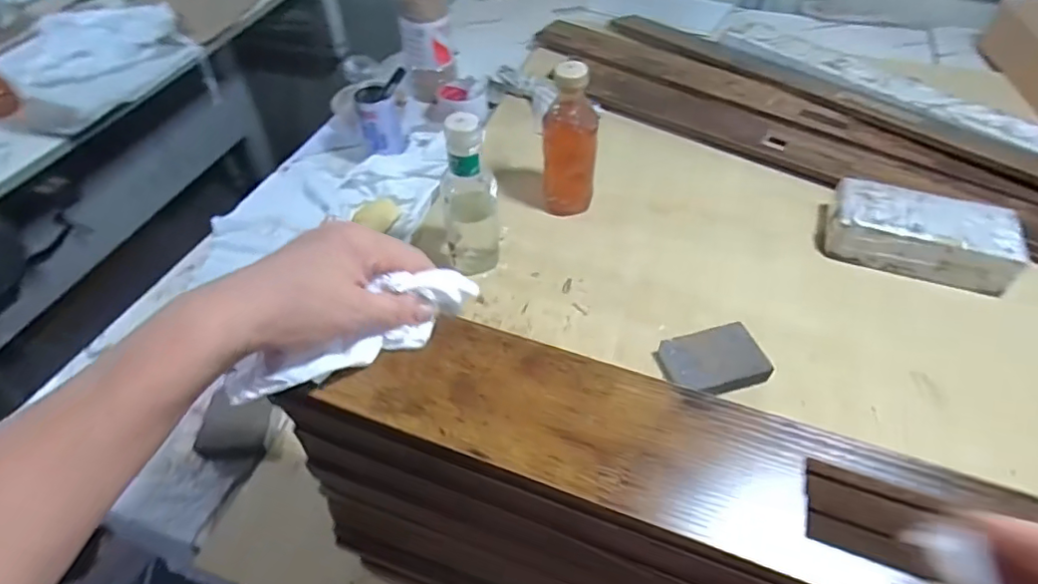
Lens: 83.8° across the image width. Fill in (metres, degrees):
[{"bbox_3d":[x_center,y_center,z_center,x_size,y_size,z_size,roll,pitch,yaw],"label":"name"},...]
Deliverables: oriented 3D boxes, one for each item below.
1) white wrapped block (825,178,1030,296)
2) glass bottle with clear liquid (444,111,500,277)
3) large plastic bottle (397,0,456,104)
[{"bbox_3d":[0.500,-0.072,0.723,0.207,0.059,0.104,20,51,18],"label":"white wrapped block"},{"bbox_3d":[-0.059,-0.103,0.680,0.068,0.210,0.053,-7,48,-4],"label":"glass bottle with clear liquid"},{"bbox_3d":[-0.155,-0.460,0.944,0.088,0.287,0.071,-10,49,-7],"label":"large plastic bottle"}]

